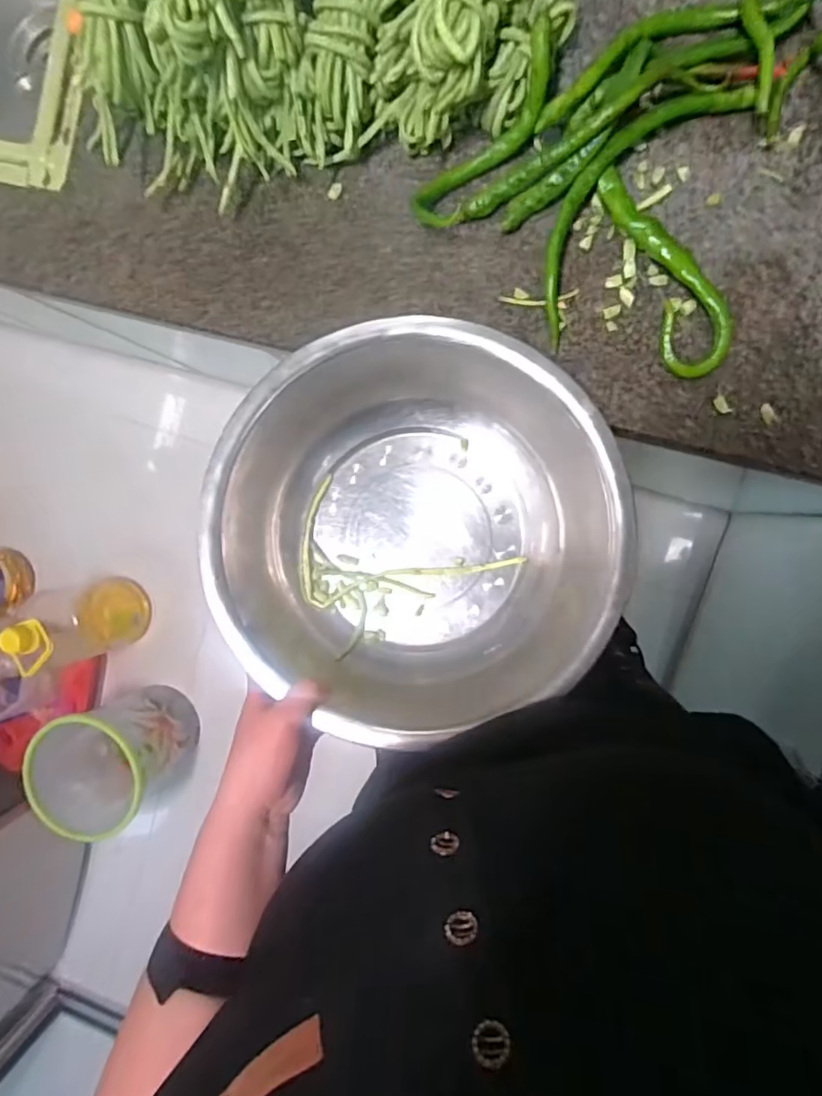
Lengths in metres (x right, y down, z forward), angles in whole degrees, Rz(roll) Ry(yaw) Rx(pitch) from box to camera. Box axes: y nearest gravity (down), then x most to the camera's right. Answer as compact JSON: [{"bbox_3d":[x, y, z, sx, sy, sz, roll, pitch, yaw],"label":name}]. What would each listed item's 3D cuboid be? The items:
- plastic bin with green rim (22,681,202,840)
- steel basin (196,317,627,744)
[{"bbox_3d":[-0.616,0.437,1.178,0.255,0.267,0.226,-39,89,9],"label":"plastic bin with green rim"},{"bbox_3d":[0.006,-0.013,0.457,0.308,0.121,0.297,1,95,8],"label":"steel basin"}]

